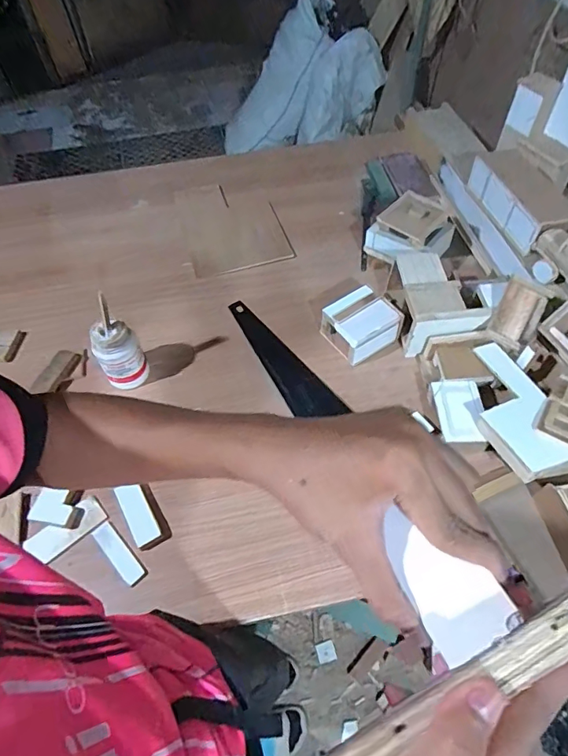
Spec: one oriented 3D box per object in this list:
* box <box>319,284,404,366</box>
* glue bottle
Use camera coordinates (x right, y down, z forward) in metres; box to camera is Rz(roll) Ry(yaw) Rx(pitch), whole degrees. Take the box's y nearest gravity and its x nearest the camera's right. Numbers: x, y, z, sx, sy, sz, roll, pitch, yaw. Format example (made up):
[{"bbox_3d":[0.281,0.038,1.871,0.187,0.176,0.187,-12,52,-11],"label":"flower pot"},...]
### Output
[{"bbox_3d":[0.149,-0.101,0.925,0.127,0.086,0.115,-32,61,-18],"label":"box"},{"bbox_3d":[-0.304,-0.049,0.847,0.076,0.185,0.068,-26,59,-15],"label":"glue bottle"}]

